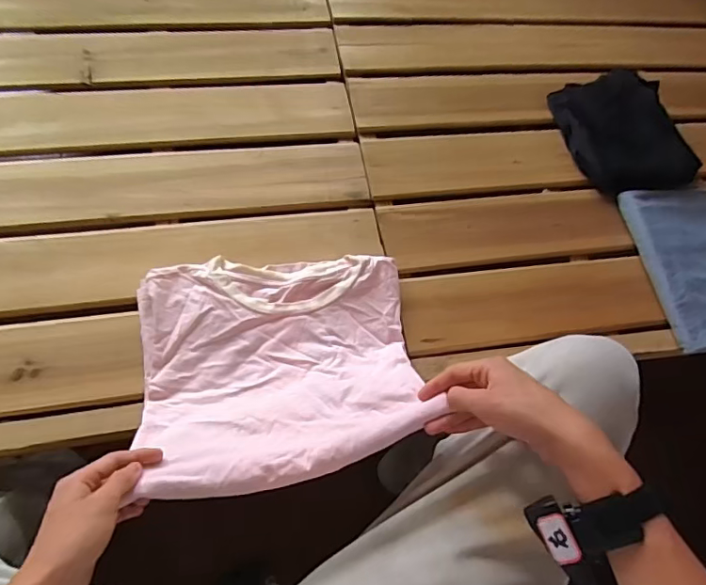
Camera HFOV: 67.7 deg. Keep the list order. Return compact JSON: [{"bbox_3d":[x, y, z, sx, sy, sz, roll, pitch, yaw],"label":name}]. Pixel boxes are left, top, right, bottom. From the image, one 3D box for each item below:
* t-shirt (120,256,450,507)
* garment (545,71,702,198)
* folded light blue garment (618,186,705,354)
[{"bbox_3d":[-0.092,0.070,0.641,0.338,0.133,0.322,-6,61,-7],"label":"t-shirt"},{"bbox_3d":[0.517,-0.308,0.982,0.224,0.044,0.258,-16,63,-12],"label":"garment"},{"bbox_3d":[0.572,-0.050,0.872,0.177,0.025,0.297,-4,61,-6],"label":"folded light blue garment"}]

